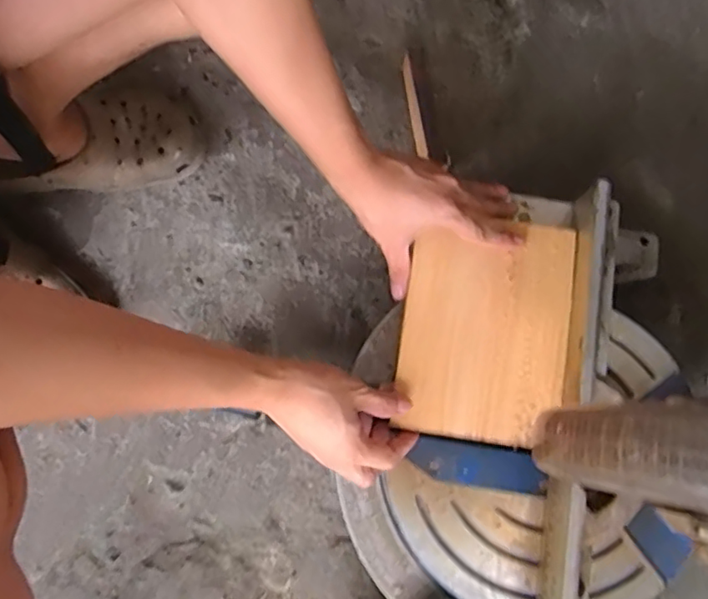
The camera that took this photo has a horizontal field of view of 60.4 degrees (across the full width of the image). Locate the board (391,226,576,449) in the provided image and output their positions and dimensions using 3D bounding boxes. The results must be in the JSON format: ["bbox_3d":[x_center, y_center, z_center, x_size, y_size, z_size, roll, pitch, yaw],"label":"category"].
[{"bbox_3d":[0.115,0.026,0.541,0.139,0.013,0.190,8,78,1],"label":"board"}]

